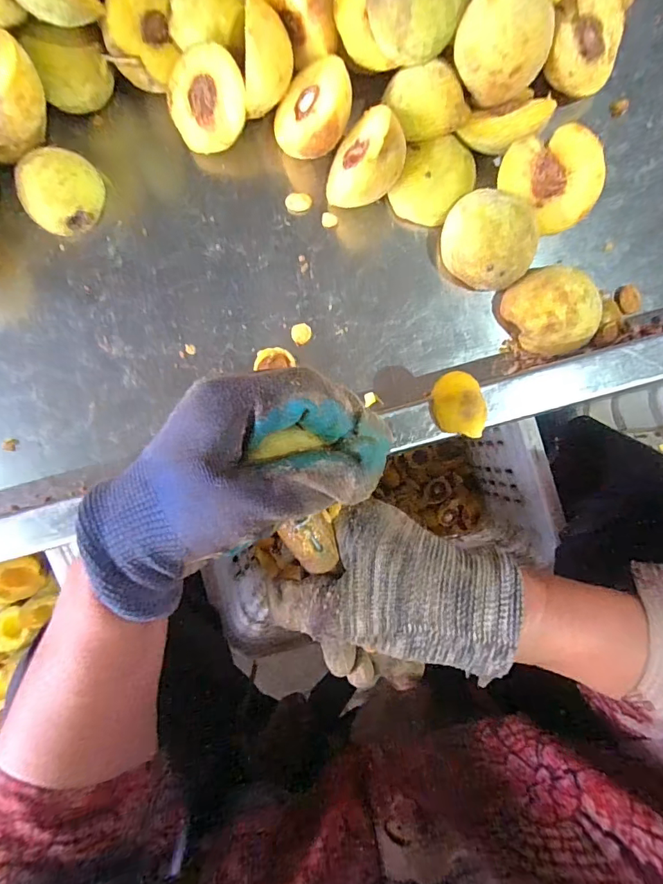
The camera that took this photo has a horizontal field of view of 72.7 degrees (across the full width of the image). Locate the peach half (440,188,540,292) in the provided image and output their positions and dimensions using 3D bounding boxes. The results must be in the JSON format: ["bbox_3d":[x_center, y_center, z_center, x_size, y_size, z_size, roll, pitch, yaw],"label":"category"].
[{"bbox_3d":[0.105,-0.134,0.301,0.056,0.041,0.065,-22,88,1],"label":"peach half"}]

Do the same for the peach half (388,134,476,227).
[{"bbox_3d":[0.071,-0.178,0.310,0.047,0.027,0.049,0,89,2],"label":"peach half"}]

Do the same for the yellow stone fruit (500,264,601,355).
[{"bbox_3d":[0.148,-0.088,0.302,0.049,0.030,0.059,-34,88,1],"label":"yellow stone fruit"}]

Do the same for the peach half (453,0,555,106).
[{"bbox_3d":[0.104,-0.236,0.267,0.054,0.021,0.056,-37,129,21],"label":"peach half"}]

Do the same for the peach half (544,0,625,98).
[{"bbox_3d":[0.165,-0.264,0.303,0.056,0.023,0.061,32,96,-31],"label":"peach half"}]

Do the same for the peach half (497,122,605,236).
[{"bbox_3d":[0.145,-0.173,0.303,0.051,0.043,0.062,-43,88,1],"label":"peach half"}]

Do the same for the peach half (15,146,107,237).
[{"bbox_3d":[-0.194,-0.181,0.322,0.051,0.027,0.053,0,89,2],"label":"peach half"}]

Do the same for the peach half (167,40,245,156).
[{"bbox_3d":[-0.085,-0.238,0.315,0.056,0.020,0.056,7,116,14],"label":"peach half"}]

